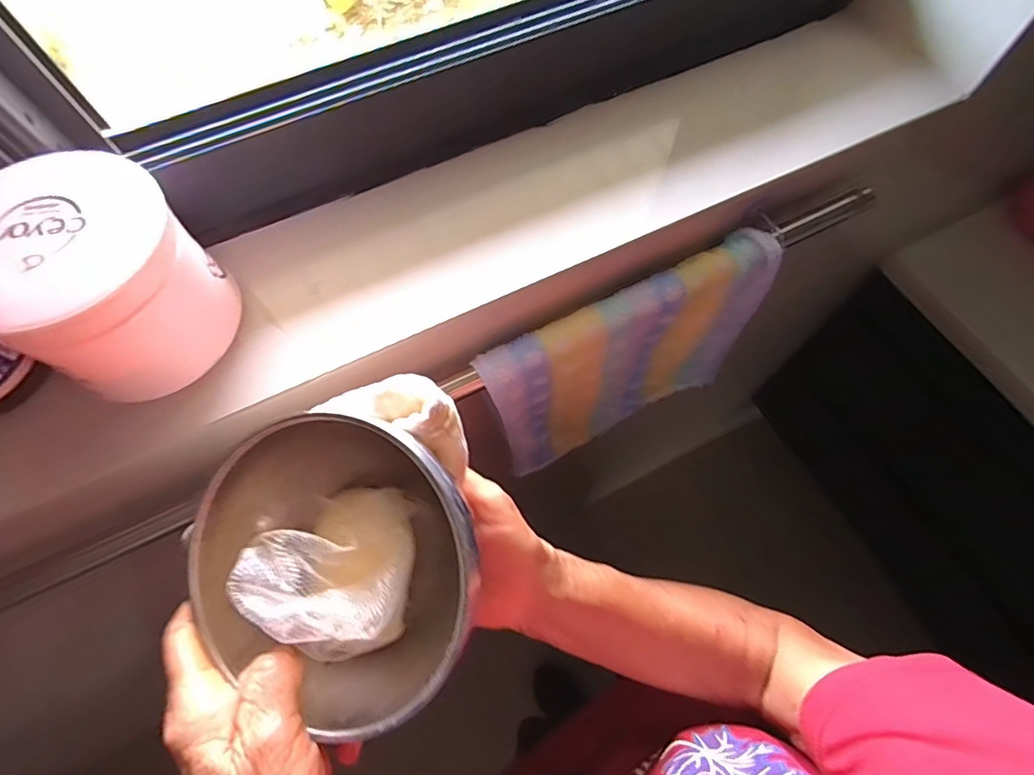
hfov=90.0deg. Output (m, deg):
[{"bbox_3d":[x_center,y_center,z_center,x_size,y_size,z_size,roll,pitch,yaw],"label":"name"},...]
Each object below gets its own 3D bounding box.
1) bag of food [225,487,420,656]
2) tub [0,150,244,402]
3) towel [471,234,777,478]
[{"bbox_3d":[-0.075,0.082,0.232,0.071,0.045,0.062,-39,71,-14],"label":"bag of food"},{"bbox_3d":[-0.213,-0.054,0.270,0.094,0.086,0.095,-1,66,1],"label":"tub"},{"bbox_3d":[0.088,-0.015,0.440,0.232,0.207,0.038,-26,68,-9],"label":"towel"}]

